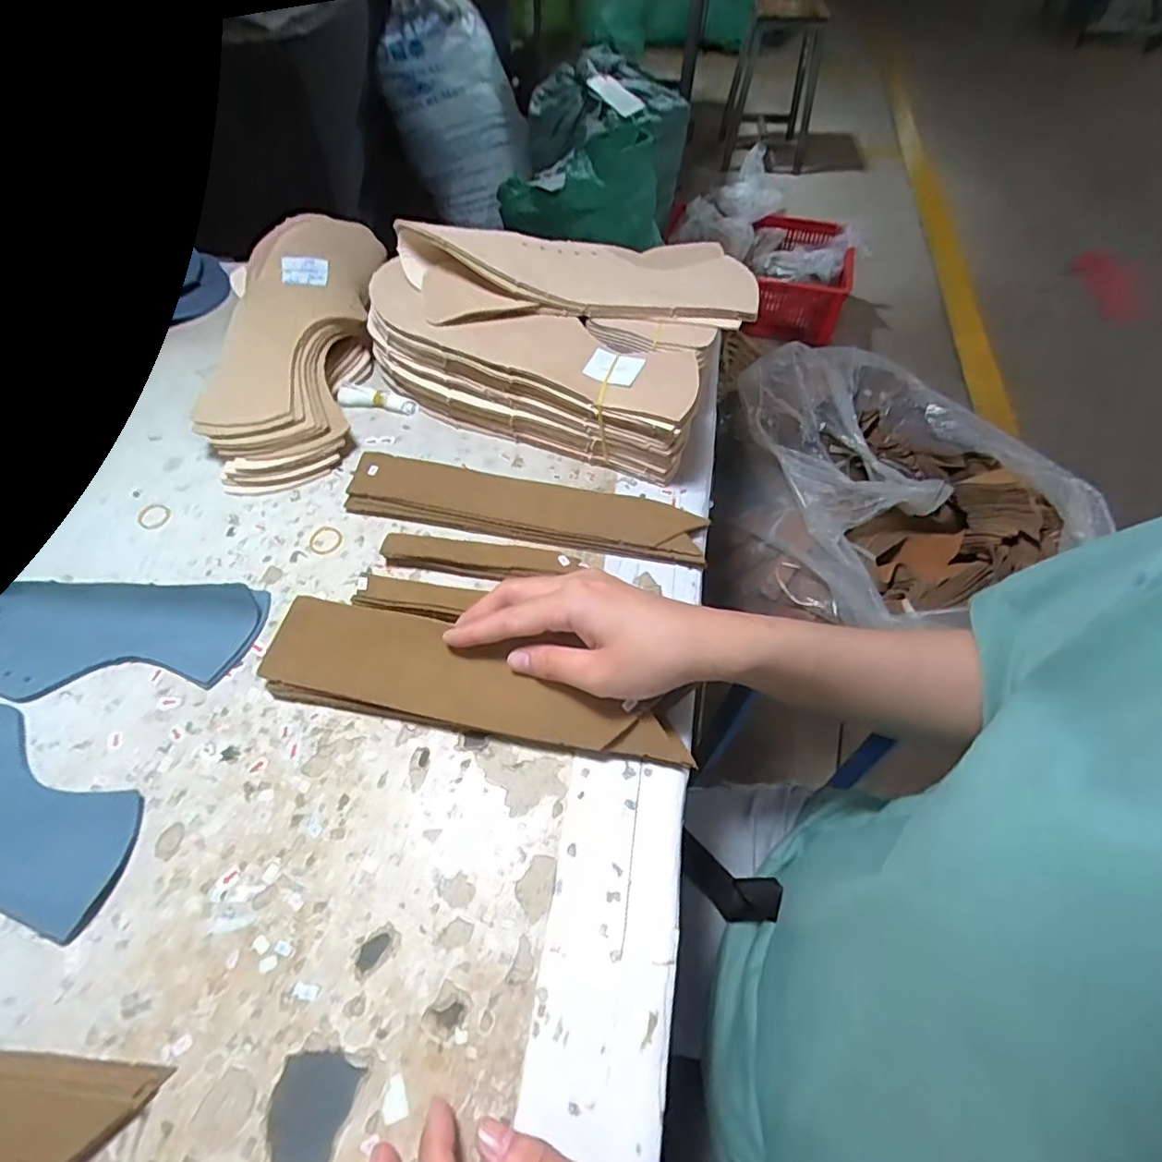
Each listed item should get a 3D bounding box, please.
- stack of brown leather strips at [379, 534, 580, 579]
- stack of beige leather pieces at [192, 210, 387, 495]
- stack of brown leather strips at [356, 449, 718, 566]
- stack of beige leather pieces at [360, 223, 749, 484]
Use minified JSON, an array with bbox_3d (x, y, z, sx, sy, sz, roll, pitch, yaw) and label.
[{"bbox_3d":[-0.067,-0.013,0.398,0.123,0.018,0.018,6,56,3],"label":"stack of brown leather strips"},{"bbox_3d":[-0.222,-0.194,0.485,0.099,0.080,0.263,-2,56,-3],"label":"stack of beige leather pieces"},{"bbox_3d":[-0.039,-0.052,0.420,0.242,0.019,0.043,10,57,5],"label":"stack of brown leather strips"},{"bbox_3d":[-0.016,-0.202,0.471,0.264,0.096,0.185,20,58,12],"label":"stack of beige leather pieces"}]

